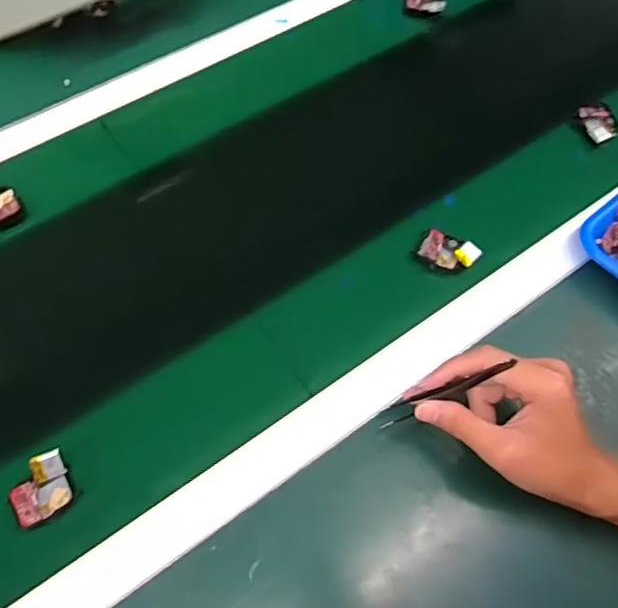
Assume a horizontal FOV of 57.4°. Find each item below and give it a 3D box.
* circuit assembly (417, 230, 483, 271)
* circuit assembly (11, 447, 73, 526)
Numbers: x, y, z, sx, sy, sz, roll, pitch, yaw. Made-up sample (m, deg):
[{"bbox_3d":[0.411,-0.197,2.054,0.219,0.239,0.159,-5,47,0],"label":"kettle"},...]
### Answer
[{"bbox_3d":[0.131,-0.050,0.525,0.053,0.012,0.033,23,62,13],"label":"circuit assembly"},{"bbox_3d":[-0.201,0.137,0.420,0.042,0.026,0.039,-24,62,-14],"label":"circuit assembly"}]

